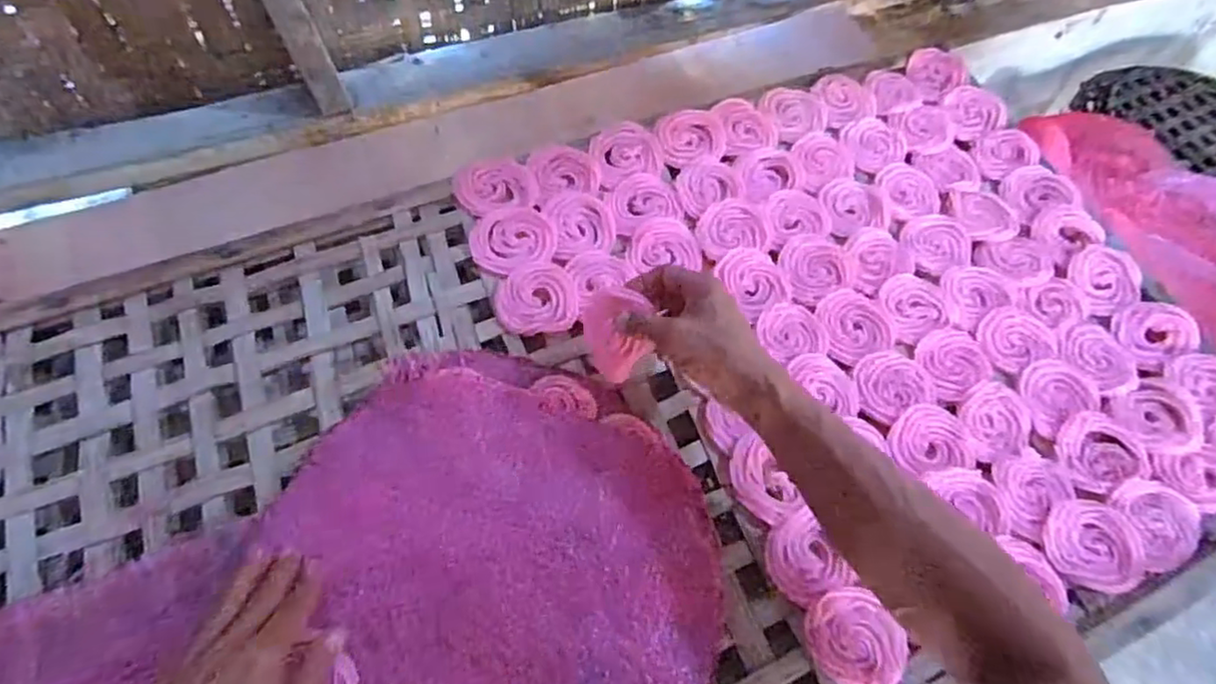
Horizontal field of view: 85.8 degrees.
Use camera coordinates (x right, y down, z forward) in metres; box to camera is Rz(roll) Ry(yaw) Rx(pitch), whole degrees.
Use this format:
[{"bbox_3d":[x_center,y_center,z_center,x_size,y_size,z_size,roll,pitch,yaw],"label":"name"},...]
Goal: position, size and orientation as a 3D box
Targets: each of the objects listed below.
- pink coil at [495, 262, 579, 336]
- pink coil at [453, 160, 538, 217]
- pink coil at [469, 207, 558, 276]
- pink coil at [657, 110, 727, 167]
[{"bbox_3d":[-0.065,-0.038,0.593,0.069,0.012,0.067,2,62,-3],"label":"pink coil"},{"bbox_3d":[-0.111,-0.154,0.647,0.078,0.011,0.059,-10,63,-9],"label":"pink coil"},{"bbox_3d":[-0.092,-0.097,0.628,0.078,0.013,0.073,2,62,-3],"label":"pink coil"},{"bbox_3d":[0.090,-0.219,0.697,0.073,0.011,0.066,-11,63,-9],"label":"pink coil"}]

